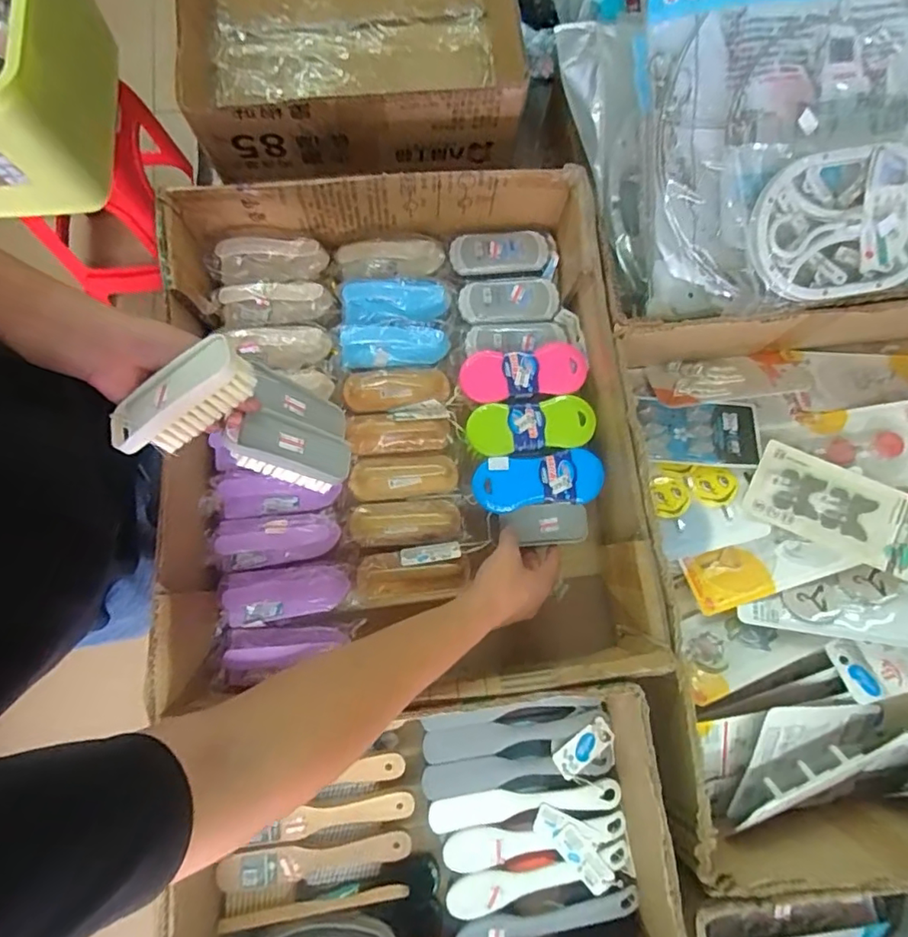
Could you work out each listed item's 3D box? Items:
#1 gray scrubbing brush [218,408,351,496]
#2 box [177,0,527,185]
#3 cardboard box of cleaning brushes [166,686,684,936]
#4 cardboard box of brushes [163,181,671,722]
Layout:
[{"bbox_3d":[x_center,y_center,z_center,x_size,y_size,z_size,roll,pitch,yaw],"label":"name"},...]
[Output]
[{"bbox_3d":[-0.156,-0.015,0.515,0.106,0.040,0.051,23,49,-30],"label":"gray scrubbing brush"},{"bbox_3d":[-0.153,-0.659,0.763,0.418,0.156,0.510,-8,78,-3],"label":"box"},{"bbox_3d":[-0.035,0.397,0.531,0.452,0.149,0.270,-6,78,-2],"label":"cardboard box of cleaning brushes"},{"bbox_3d":[-0.062,-0.046,0.629,0.485,0.125,0.571,-5,78,-2],"label":"cardboard box of brushes"}]

